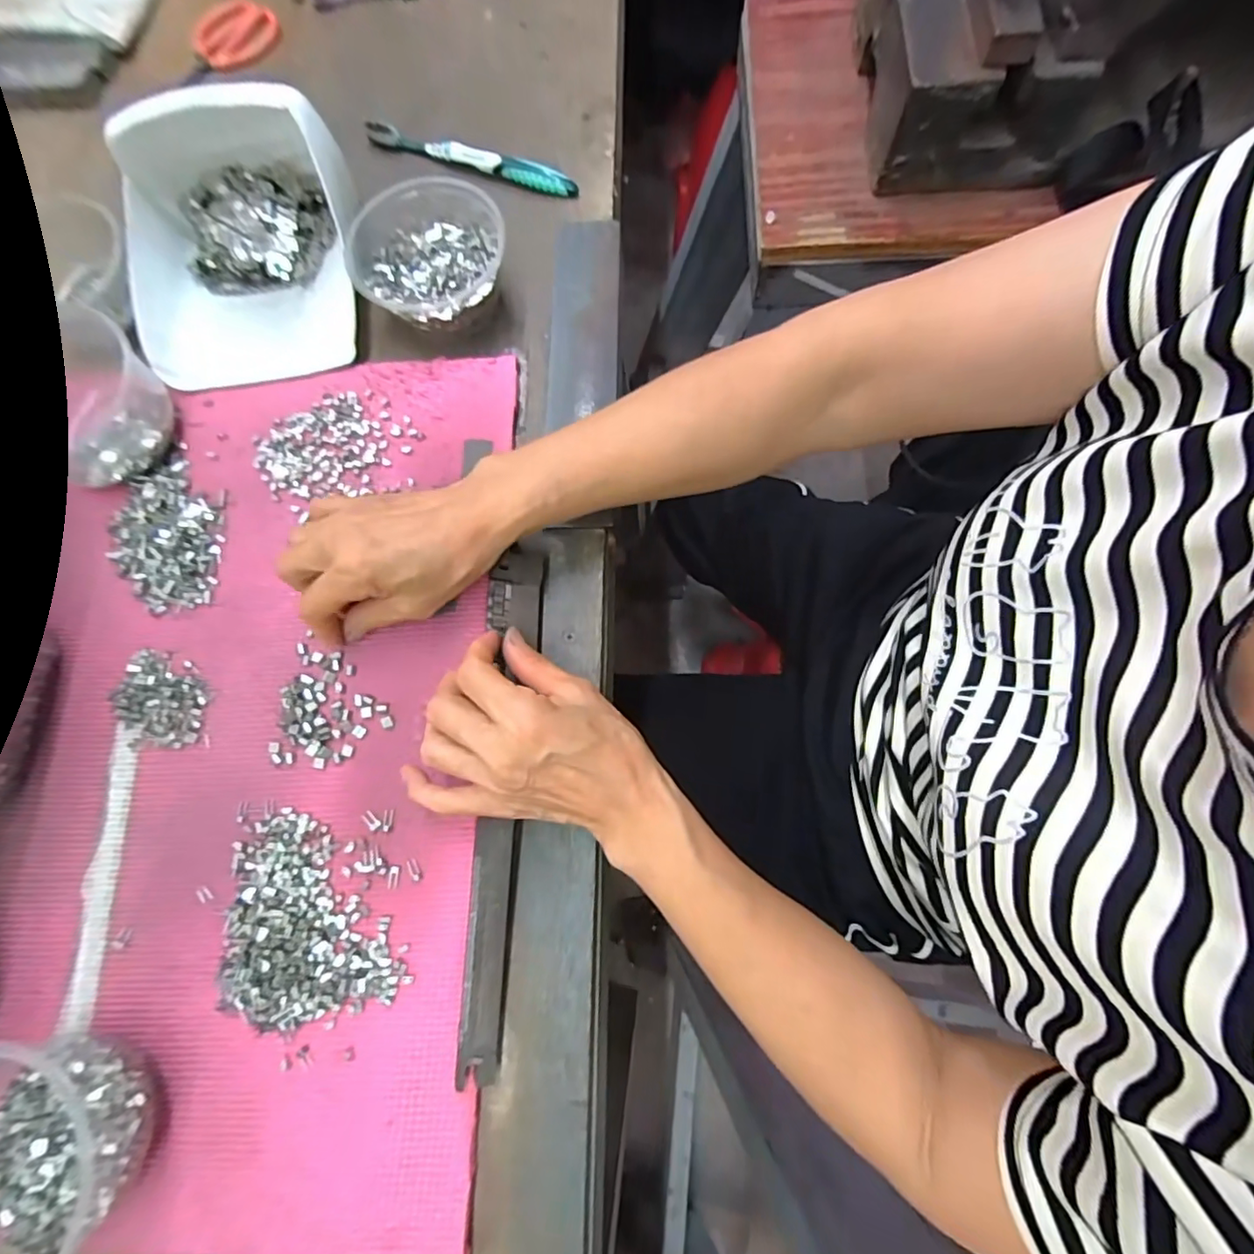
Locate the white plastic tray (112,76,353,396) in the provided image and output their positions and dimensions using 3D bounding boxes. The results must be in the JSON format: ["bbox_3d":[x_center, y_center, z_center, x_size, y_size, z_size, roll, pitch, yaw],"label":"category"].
[{"bbox_3d":[-0.273,-0.278,0.391,0.162,0.081,0.183,-13,76,-1],"label":"white plastic tray"}]

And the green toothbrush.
[{"bbox_3d":[-0.127,-0.374,0.448,0.185,0.015,0.011,21,78,6],"label":"green toothbrush"}]

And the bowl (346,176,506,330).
[{"bbox_3d":[-0.135,-0.255,0.400,0.107,0.048,0.098,-23,77,-4],"label":"bowl"}]

